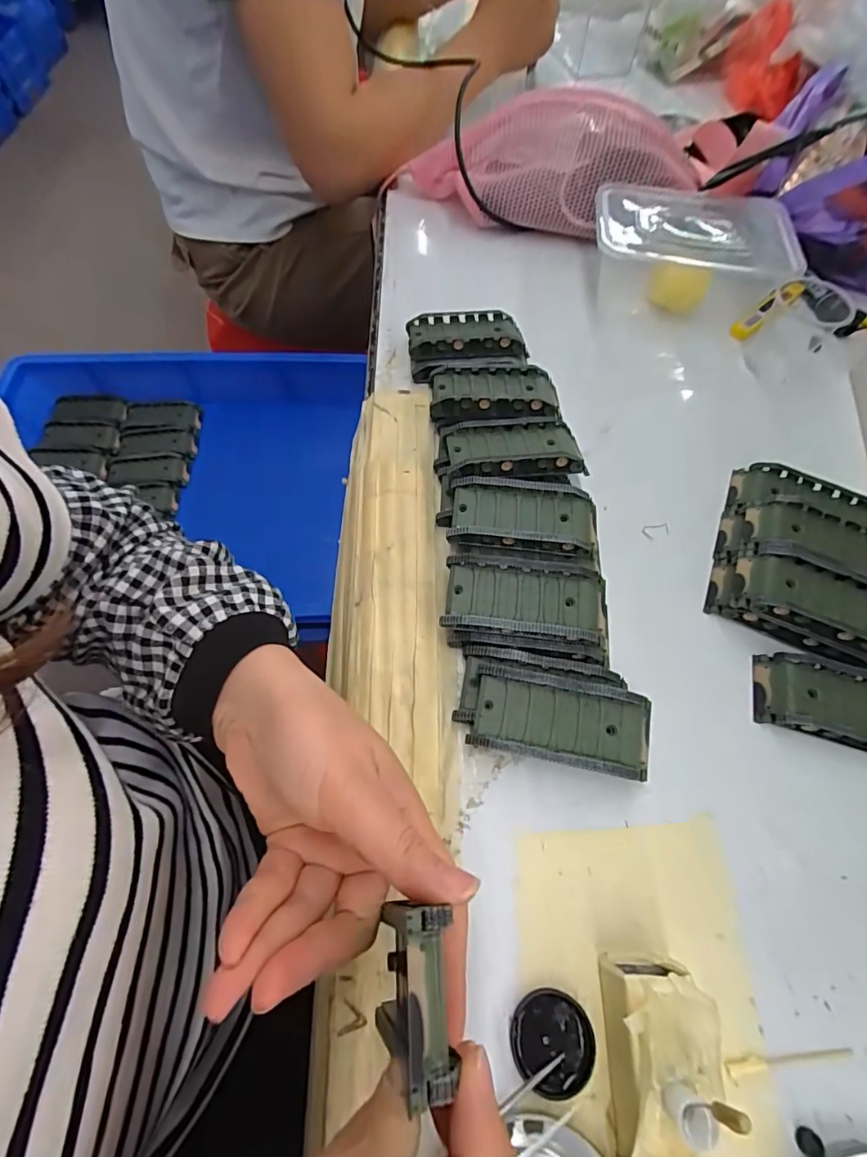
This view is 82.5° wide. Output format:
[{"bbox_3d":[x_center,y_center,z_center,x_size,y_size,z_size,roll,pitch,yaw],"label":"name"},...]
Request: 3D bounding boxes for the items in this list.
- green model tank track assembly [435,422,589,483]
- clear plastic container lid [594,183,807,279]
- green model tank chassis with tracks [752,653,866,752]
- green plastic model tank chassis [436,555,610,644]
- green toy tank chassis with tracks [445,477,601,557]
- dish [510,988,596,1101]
[{"bbox_3d":[0.053,-0.088,0.347,0.099,0.024,0.044,-5,63,-6],"label":"green model tank track assembly"},{"bbox_3d":[0.228,-0.307,0.427,0.170,0.017,0.116,12,63,3],"label":"clear plastic container lid"},{"bbox_3d":[0.241,0.075,0.287,0.096,0.020,0.044,16,63,5],"label":"green model tank chassis with tracks"},{"bbox_3d":[0.055,0.014,0.295,0.094,0.024,0.044,6,63,0],"label":"green plastic model tank chassis"},{"bbox_3d":[0.059,-0.040,0.324,0.095,0.020,0.046,7,63,1],"label":"green toy tank chassis with tracks"},{"bbox_3d":[0.053,0.204,0.218,0.035,0.005,0.035,1,63,-3],"label":"dish"}]

